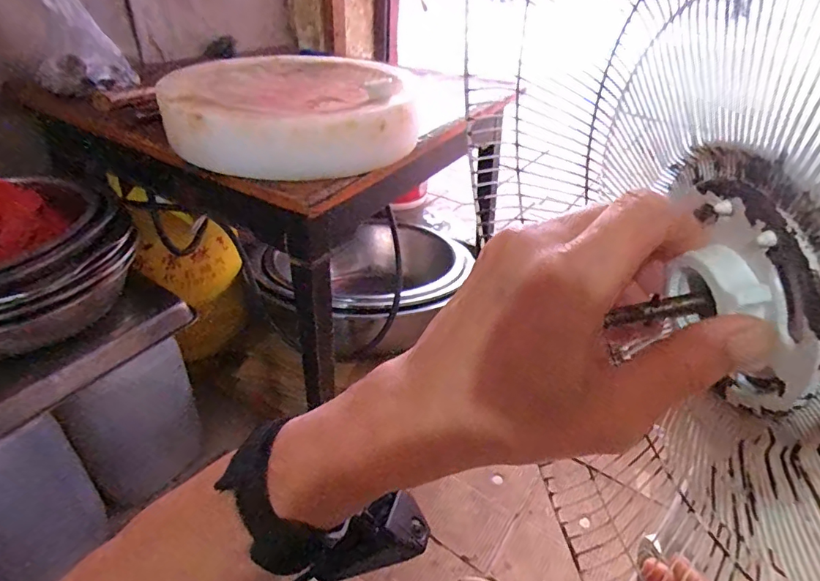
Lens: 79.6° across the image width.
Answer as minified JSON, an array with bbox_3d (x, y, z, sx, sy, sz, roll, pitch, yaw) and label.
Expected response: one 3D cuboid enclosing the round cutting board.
[{"bbox_3d":[-0.206,-0.301,0.841,0.384,0.109,0.378,1,36,-1],"label":"round cutting board"}]

